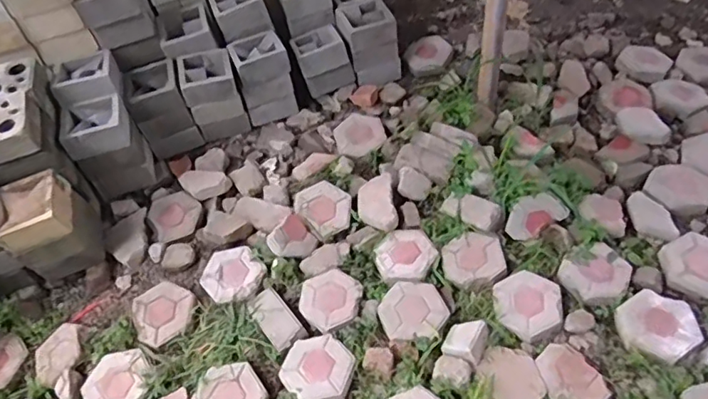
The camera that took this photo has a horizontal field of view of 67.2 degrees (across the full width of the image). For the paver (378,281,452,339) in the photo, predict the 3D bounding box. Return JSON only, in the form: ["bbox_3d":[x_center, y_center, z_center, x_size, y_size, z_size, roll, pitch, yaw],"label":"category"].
[{"bbox_3d":[0.184,0.337,1.650,0.212,0.045,0.189,-7,51,0],"label":"paver"}]

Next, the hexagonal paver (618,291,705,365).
[{"bbox_3d":[0.870,0.356,1.519,0.216,0.048,0.202,-24,53,-13],"label":"hexagonal paver"}]

